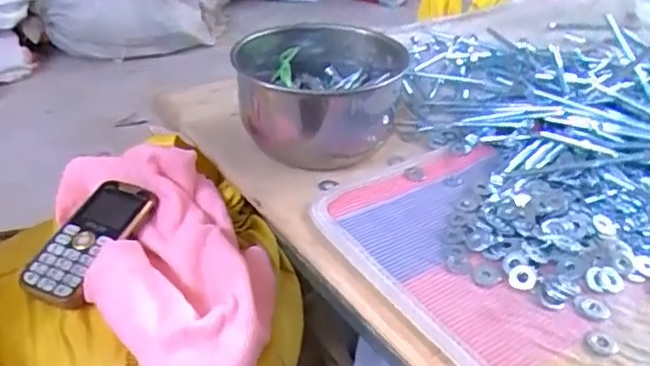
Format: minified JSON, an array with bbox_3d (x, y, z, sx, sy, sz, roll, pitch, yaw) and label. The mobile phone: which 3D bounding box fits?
[{"bbox_3d":[-0.203,0.043,0.507,0.057,0.021,0.121,13,39,19],"label":"mobile phone"}]

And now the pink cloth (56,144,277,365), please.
[{"bbox_3d":[-0.132,0.052,0.506,0.149,0.078,0.257,-17,40,-26],"label":"pink cloth"}]

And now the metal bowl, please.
[{"bbox_3d":[-0.007,-0.093,0.608,0.158,0.083,0.191,-2,36,-7],"label":"metal bowl"}]

